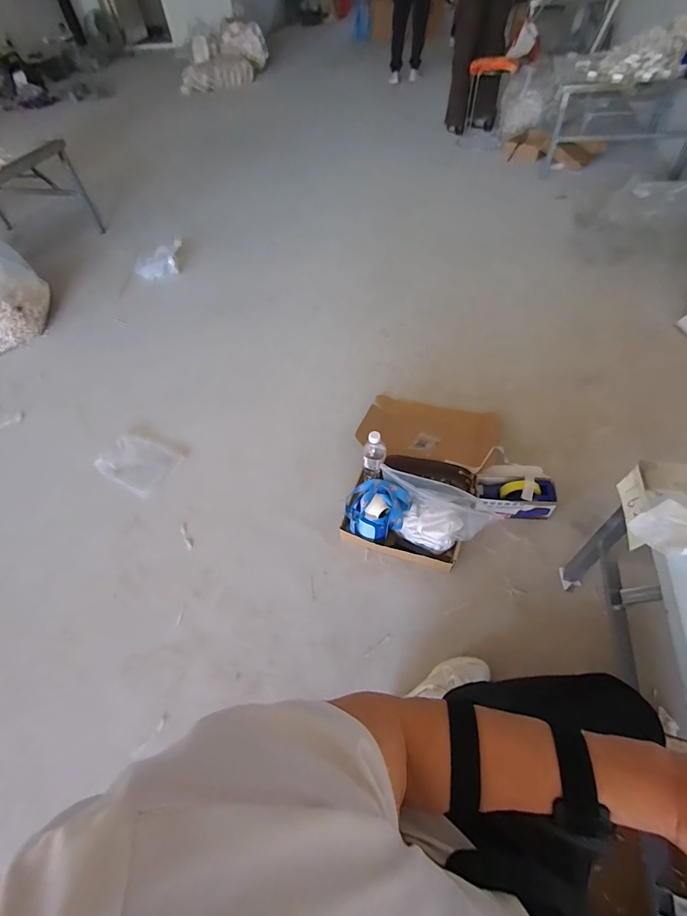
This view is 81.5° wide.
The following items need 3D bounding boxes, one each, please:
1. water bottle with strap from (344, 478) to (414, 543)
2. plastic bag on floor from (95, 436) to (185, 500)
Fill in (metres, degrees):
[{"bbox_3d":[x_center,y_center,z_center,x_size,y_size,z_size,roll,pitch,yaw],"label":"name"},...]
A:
[{"bbox_3d":[0.087,0.143,1.044,0.151,0.173,0.103,19,57,18],"label":"water bottle with strap"},{"bbox_3d":[-0.697,0.019,1.361,0.284,0.030,0.181,23,59,20],"label":"plastic bag on floor"}]

